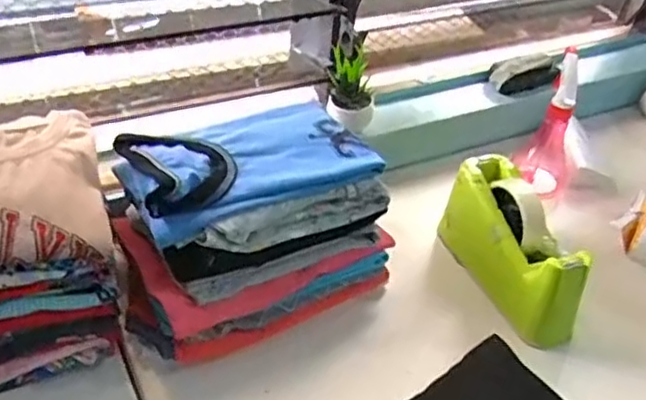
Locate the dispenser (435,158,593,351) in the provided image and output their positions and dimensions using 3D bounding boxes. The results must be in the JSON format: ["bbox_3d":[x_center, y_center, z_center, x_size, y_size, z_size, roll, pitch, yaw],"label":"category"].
[{"bbox_3d":[0.211,0.051,0.752,0.058,0.110,0.199,-12,44,-20],"label":"dispenser"}]

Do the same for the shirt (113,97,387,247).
[{"bbox_3d":[-0.078,-0.046,0.690,0.238,0.042,0.149,-17,46,-24],"label":"shirt"}]

